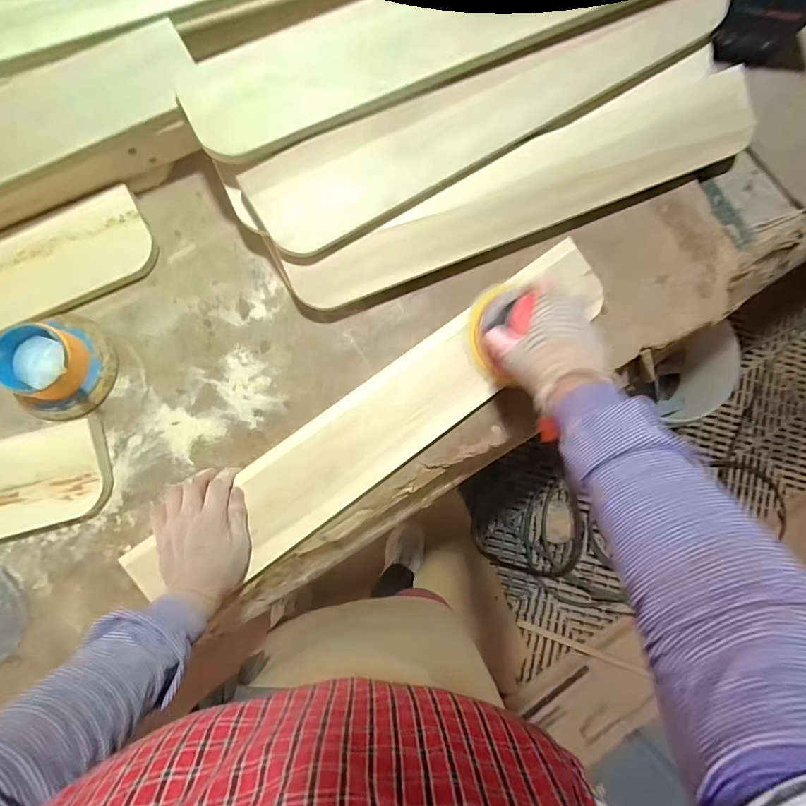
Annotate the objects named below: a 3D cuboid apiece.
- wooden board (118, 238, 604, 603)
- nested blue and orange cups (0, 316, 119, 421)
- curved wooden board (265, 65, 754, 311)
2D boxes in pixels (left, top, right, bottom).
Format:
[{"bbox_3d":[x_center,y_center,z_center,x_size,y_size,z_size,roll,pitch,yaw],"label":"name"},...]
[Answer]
[{"bbox_3d":[-0.016,0.016,0.492,0.612,0.021,0.094,-37,88,-7],"label":"wooden board"},{"bbox_3d":[-0.365,-0.040,0.447,0.100,0.065,0.113,21,82,-2],"label":"nested blue and orange cups"},{"bbox_3d":[0.150,-0.244,0.514,0.588,0.020,0.099,-22,116,-5],"label":"curved wooden board"}]

